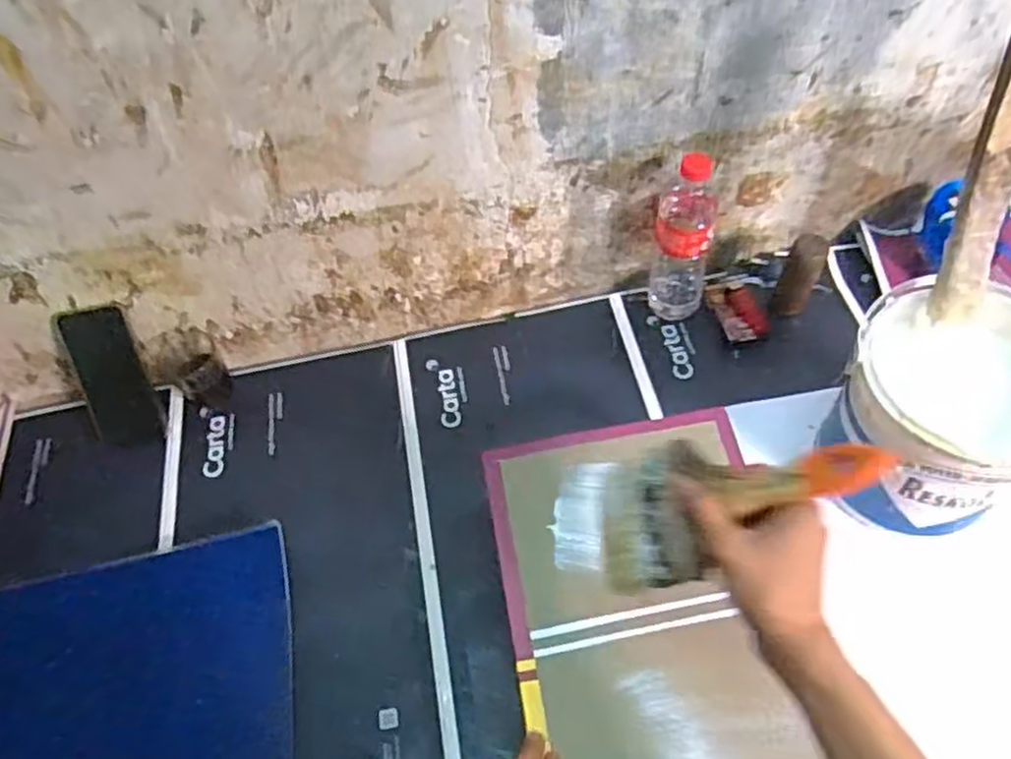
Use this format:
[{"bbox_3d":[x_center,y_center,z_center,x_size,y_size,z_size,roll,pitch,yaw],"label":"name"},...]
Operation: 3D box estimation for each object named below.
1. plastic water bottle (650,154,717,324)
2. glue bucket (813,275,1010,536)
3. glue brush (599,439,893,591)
[{"bbox_3d":[0.206,-0.161,0.841,0.066,0.224,0.067,8,57,11],"label":"plastic water bottle"},{"bbox_3d":[0.405,0.039,0.686,0.172,0.183,0.163,-2,56,3],"label":"glue bucket"},{"bbox_3d":[0.142,0.077,0.477,0.213,0.031,0.094,-27,42,42],"label":"glue brush"}]

